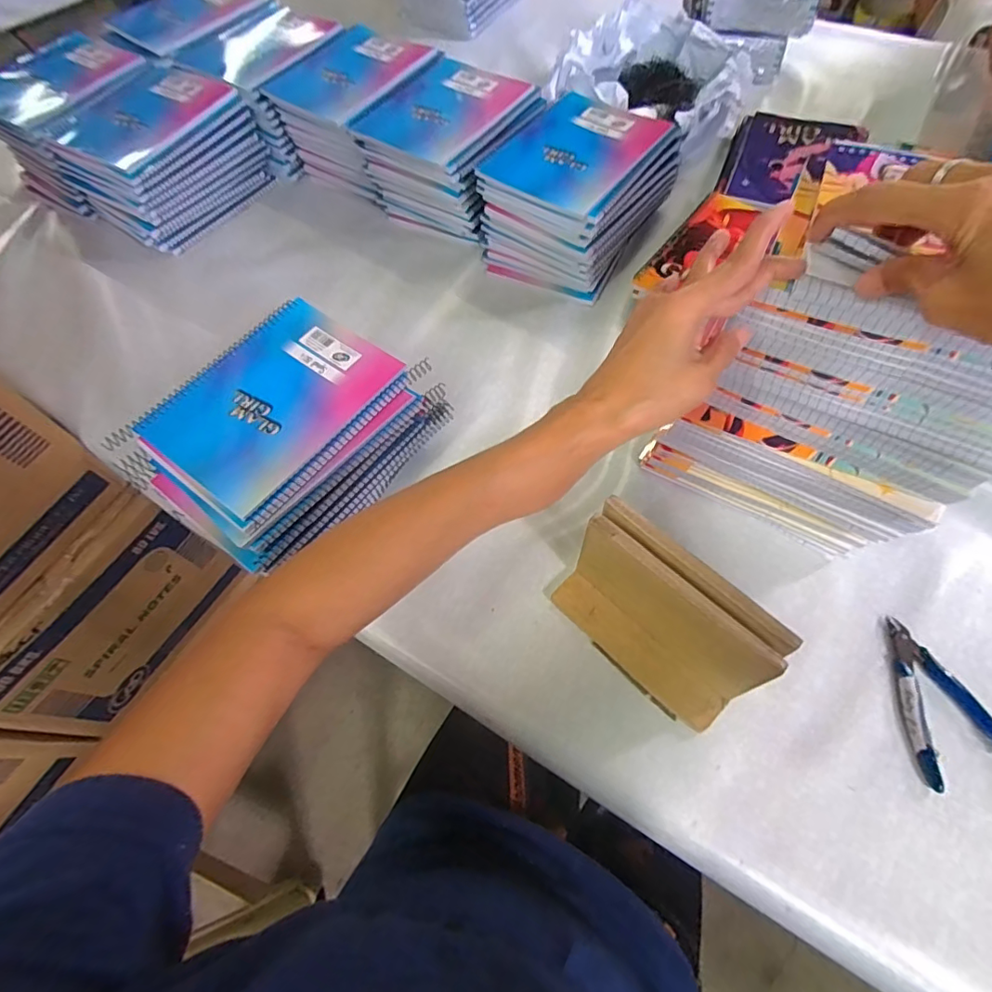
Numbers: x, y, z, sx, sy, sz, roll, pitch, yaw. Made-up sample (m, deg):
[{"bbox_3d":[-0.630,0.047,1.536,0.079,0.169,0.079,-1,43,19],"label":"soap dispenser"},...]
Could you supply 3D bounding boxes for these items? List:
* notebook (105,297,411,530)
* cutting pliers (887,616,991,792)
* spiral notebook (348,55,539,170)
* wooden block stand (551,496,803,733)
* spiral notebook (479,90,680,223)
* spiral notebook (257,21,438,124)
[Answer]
[{"bbox_3d":[-0.201,-0.086,0.472,0.152,0.018,0.204,32,69,19],"label":"notebook"},{"bbox_3d":[0.342,0.156,0.411,0.075,0.012,0.115,-16,62,-4],"label":"cutting pliers"},{"bbox_3d":[-0.063,-0.482,0.653,0.157,0.016,0.187,34,68,18],"label":"spiral notebook"},{"bbox_3d":[0.122,0.095,0.400,0.069,0.113,0.154,-41,67,-16],"label":"wooden block stand"},{"bbox_3d":[0.096,-0.401,0.601,0.160,0.018,0.203,29,67,16],"label":"spiral notebook"},{"bbox_3d":[-0.192,-0.574,0.707,0.160,0.019,0.191,32,68,18],"label":"spiral notebook"}]

